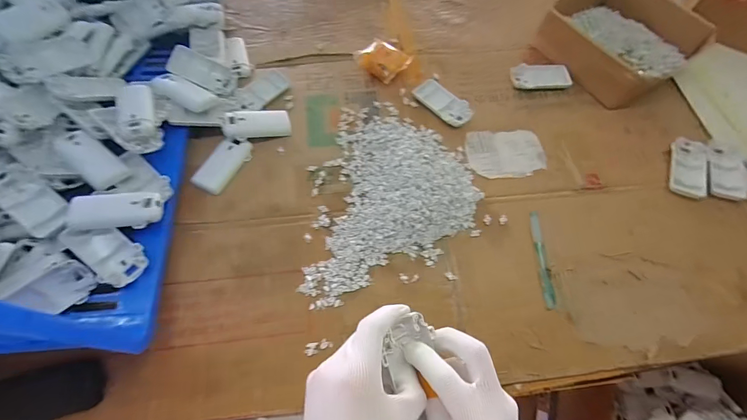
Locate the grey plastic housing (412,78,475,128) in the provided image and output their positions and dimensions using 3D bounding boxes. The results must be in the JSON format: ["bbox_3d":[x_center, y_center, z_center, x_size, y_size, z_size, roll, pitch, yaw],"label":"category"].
[{"bbox_3d":[0.111,-0.172,0.578,0.101,0.010,0.052,40,72,15],"label":"grey plastic housing"}]

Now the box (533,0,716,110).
[{"bbox_3d":[0.415,-0.295,0.615,0.199,0.063,0.216,-28,70,-12],"label":"box"}]

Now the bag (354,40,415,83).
[{"bbox_3d":[0.021,-0.247,0.599,0.072,0.030,0.076,-41,73,-16],"label":"bag"}]

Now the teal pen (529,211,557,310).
[{"bbox_3d":[0.221,0.063,0.469,0.015,0.011,0.125,-1,66,-1],"label":"teal pen"}]

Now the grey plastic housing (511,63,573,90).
[{"bbox_3d":[0.280,-0.224,0.606,0.094,0.010,0.050,-1,66,-1],"label":"grey plastic housing"}]

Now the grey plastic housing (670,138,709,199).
[{"bbox_3d":[0.468,-0.064,0.535,0.046,0.006,0.102,11,66,21],"label":"grey plastic housing"}]

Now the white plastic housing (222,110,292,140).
[{"bbox_3d":[-0.173,-0.128,0.540,0.095,0.018,0.040,-9,66,-22],"label":"white plastic housing"}]

